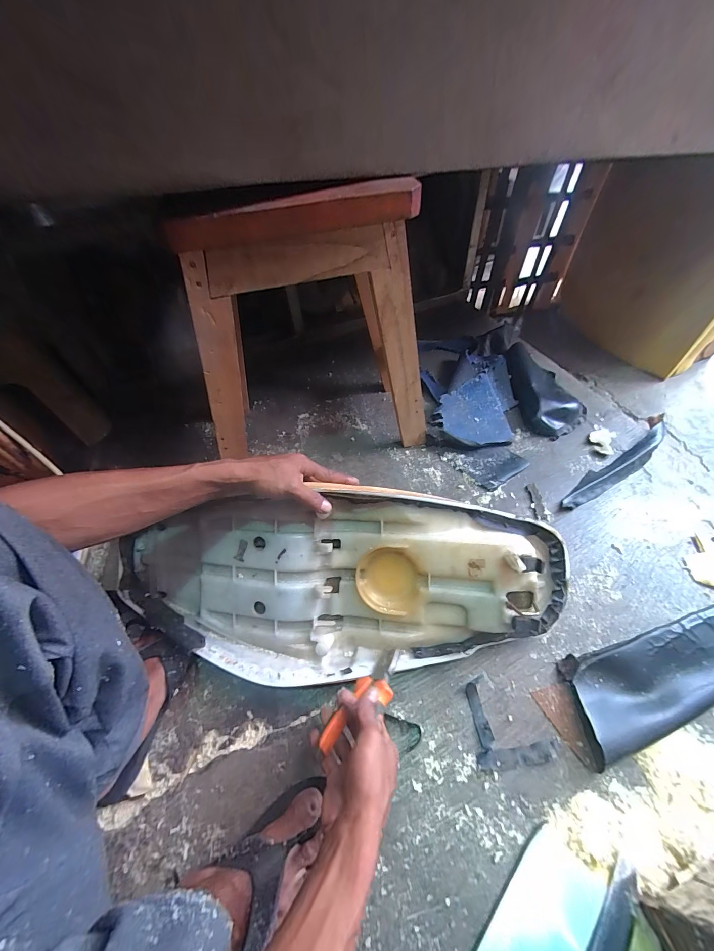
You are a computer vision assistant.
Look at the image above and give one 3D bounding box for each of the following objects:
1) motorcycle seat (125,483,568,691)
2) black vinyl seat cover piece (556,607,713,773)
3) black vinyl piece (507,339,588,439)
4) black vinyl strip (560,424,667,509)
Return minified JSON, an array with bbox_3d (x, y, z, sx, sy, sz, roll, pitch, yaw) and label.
[{"bbox_3d":[-0.038,0.153,0.517,0.676,0.135,0.257,-3,91,7],"label":"motorcycle seat"},{"bbox_3d":[0.454,0.269,0.476,0.350,0.046,0.115,-18,54,-9],"label":"black vinyl seat cover piece"},{"bbox_3d":[0.466,-0.220,0.835,0.138,0.082,0.273,-5,53,1],"label":"black vinyl piece"},{"bbox_3d":[0.543,-0.018,0.698,0.307,0.034,0.049,-27,55,-15],"label":"black vinyl strip"}]

